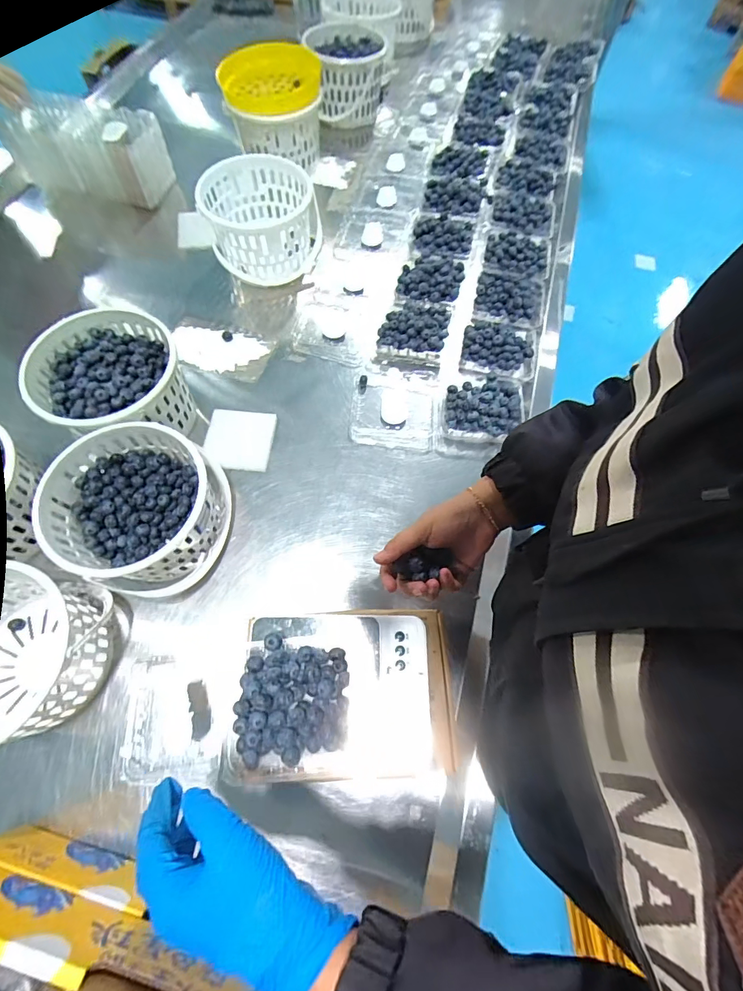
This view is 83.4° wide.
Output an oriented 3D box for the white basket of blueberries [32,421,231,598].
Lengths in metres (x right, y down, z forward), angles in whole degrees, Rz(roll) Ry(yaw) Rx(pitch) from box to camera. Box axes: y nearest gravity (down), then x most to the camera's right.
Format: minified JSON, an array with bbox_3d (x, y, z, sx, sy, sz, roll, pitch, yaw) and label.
[{"bbox_3d":[-0.273,0.019,0.495,0.172,0.111,0.170,1,66,-2],"label":"white basket of blueberries"}]

